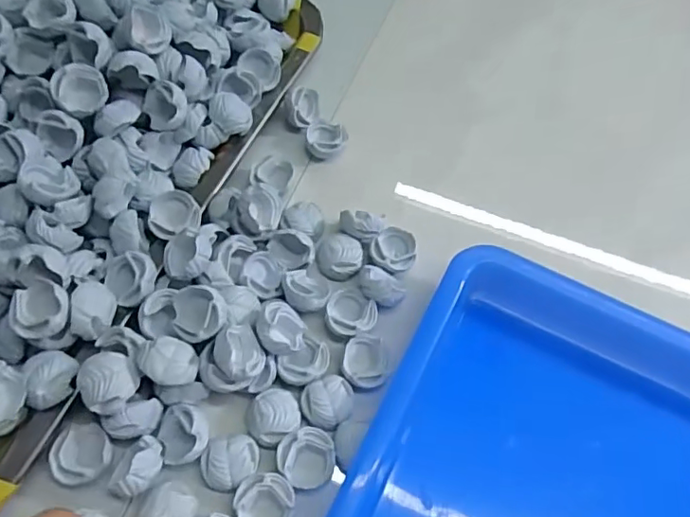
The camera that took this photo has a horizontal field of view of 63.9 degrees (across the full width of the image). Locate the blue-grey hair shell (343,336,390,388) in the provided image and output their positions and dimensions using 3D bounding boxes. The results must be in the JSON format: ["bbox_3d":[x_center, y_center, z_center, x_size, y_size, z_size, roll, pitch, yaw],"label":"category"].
[{"bbox_3d":[0.010,0.048,0.255,0.020,0.011,0.022,1,61,-2],"label":"blue-grey hair shell"}]

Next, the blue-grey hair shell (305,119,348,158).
[{"bbox_3d":[-0.010,-0.068,0.321,0.023,0.011,0.022,1,61,-2],"label":"blue-grey hair shell"}]

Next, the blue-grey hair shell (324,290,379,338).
[{"bbox_3d":[0.003,0.027,0.267,0.023,0.009,0.023,1,61,-2],"label":"blue-grey hair shell"}]

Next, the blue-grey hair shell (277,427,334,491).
[{"bbox_3d":[-0.016,0.084,0.234,0.023,0.011,0.022,1,61,-2],"label":"blue-grey hair shell"}]

